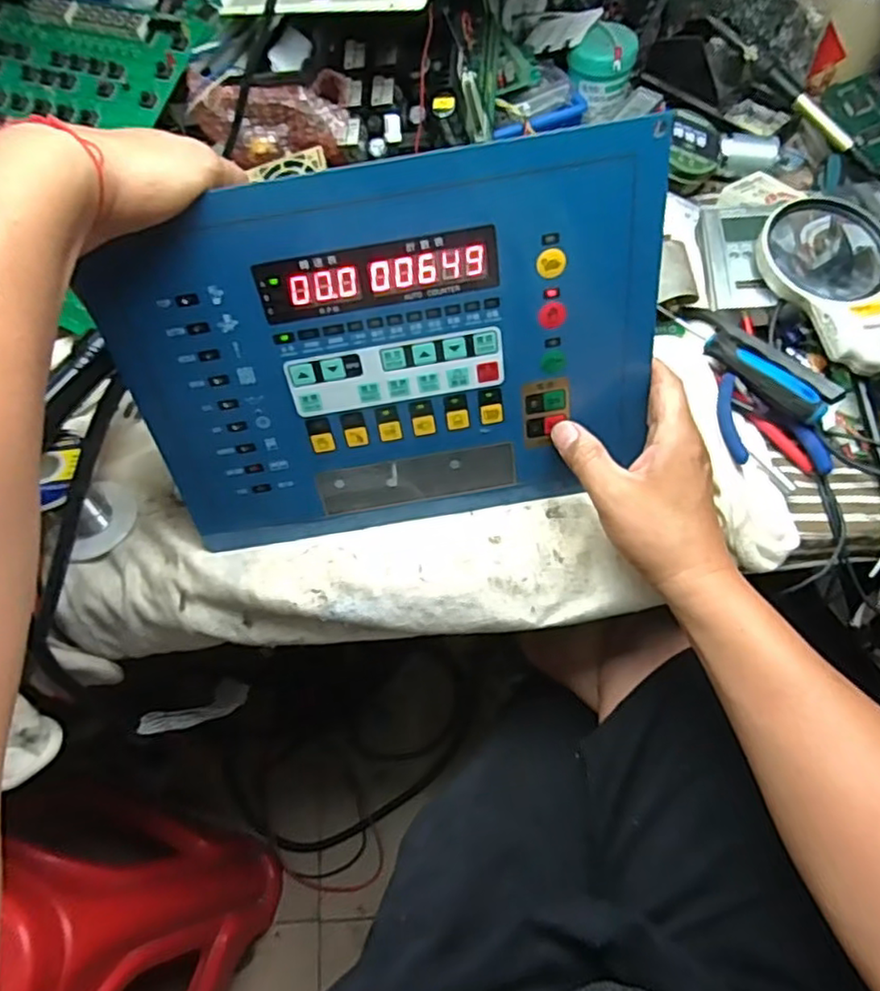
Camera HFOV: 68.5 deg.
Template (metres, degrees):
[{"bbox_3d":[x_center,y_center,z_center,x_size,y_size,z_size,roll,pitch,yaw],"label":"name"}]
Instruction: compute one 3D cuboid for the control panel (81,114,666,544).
[{"bbox_3d":[-0.022,-0.072,0.383,0.299,0.225,0.013,-10,38,0],"label":"control panel"}]

